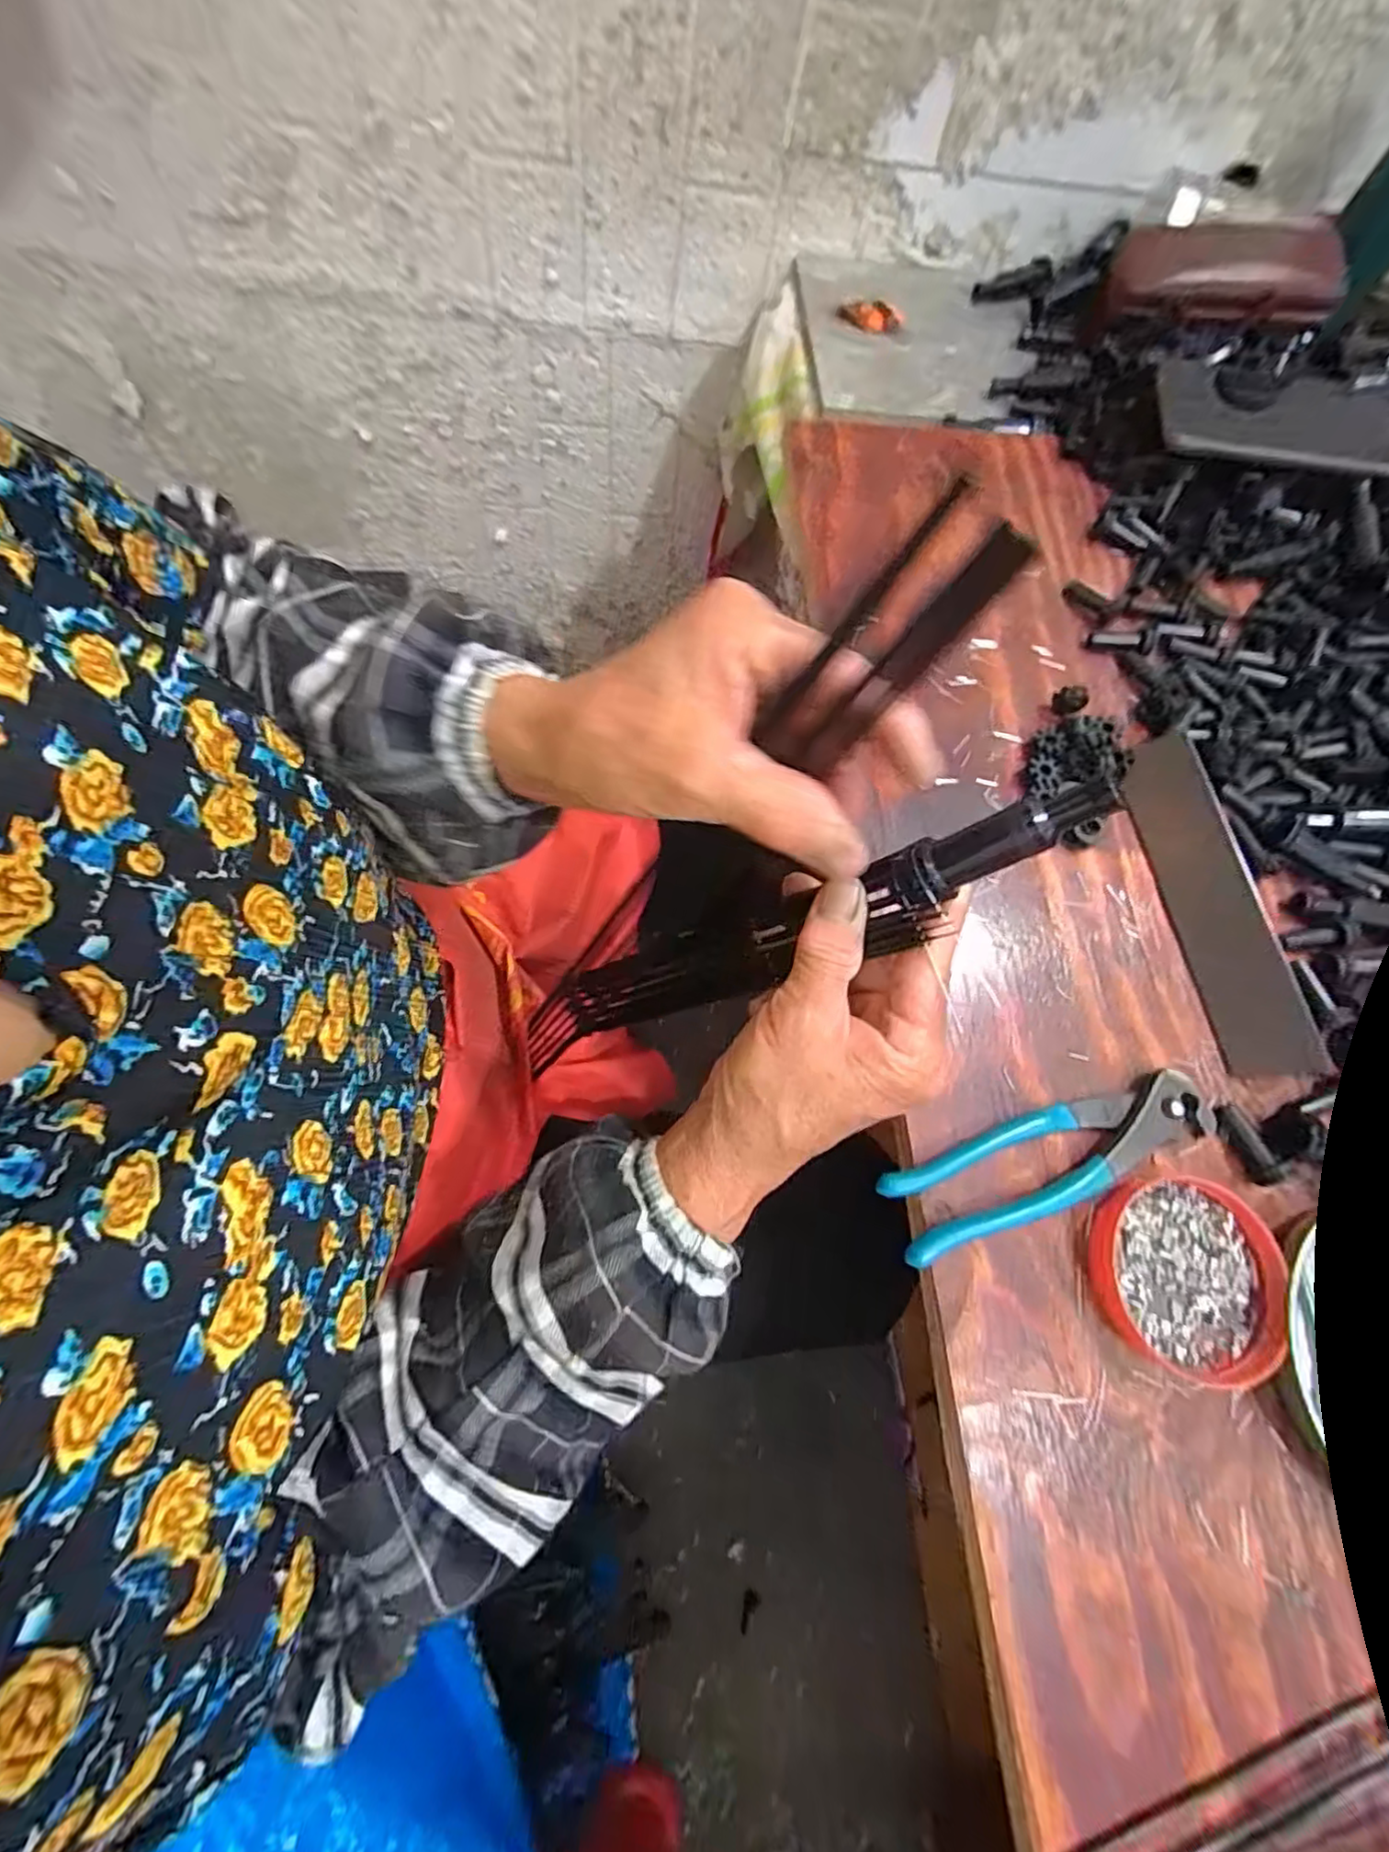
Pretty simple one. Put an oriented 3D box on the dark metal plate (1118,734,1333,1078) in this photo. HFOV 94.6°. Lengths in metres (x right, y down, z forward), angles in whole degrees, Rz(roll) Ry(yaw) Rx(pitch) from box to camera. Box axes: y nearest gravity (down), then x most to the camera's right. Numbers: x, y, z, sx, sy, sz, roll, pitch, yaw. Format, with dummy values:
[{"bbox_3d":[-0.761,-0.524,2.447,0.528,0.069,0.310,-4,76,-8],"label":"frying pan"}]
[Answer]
[{"bbox_3d":[0.278,-0.013,0.345,0.042,0.006,0.184,-15,75,16],"label":"dark metal plate"}]

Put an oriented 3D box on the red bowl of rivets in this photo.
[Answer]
[{"bbox_3d":[0.216,0.152,0.282,0.076,0.012,0.078,15,70,3],"label":"red bowl of rivets"}]

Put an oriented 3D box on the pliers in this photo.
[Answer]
[{"bbox_3d":[0.164,0.106,0.294,0.161,0.016,0.039,-16,73,-11],"label":"pliers"}]

